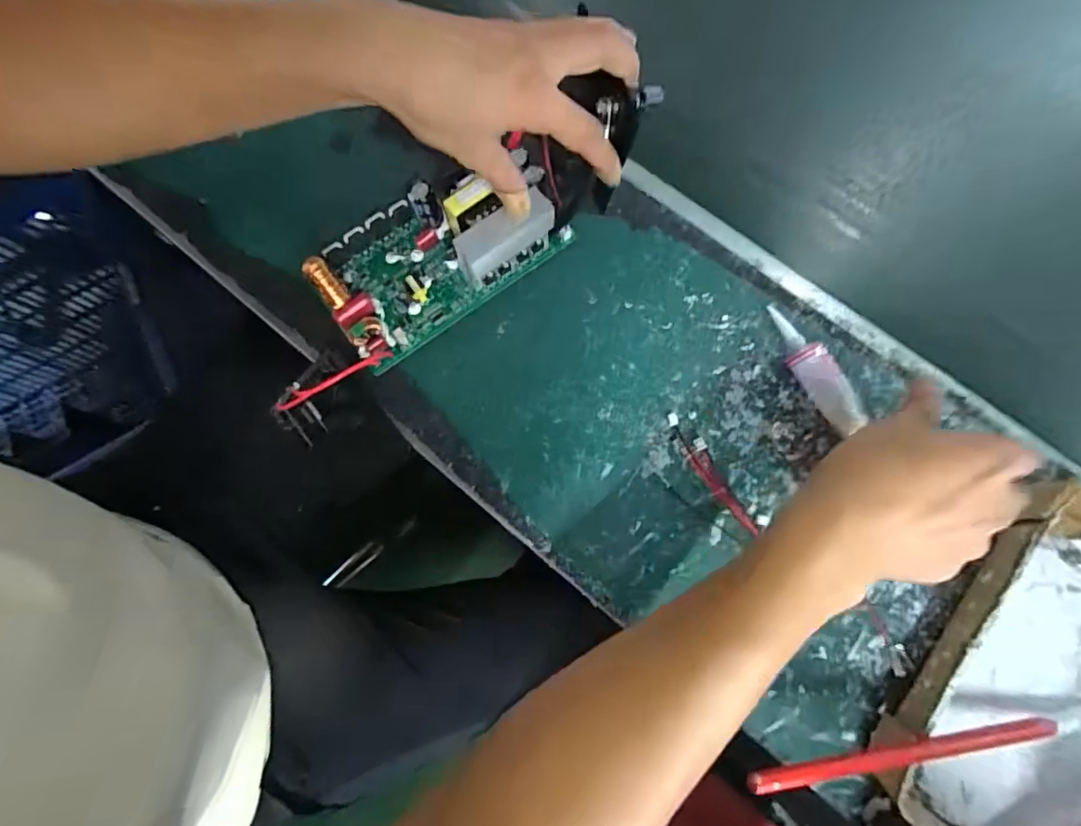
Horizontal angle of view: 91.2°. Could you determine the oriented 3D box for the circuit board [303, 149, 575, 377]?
[{"bbox_3d":[-0.077,-0.125,0.392,0.181,0.055,0.102,-32,78,-6],"label":"circuit board"}]

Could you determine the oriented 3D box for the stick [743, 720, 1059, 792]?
[{"bbox_3d":[0.212,0.190,0.296,0.217,0.008,0.010,1,77,-15],"label":"stick"}]

